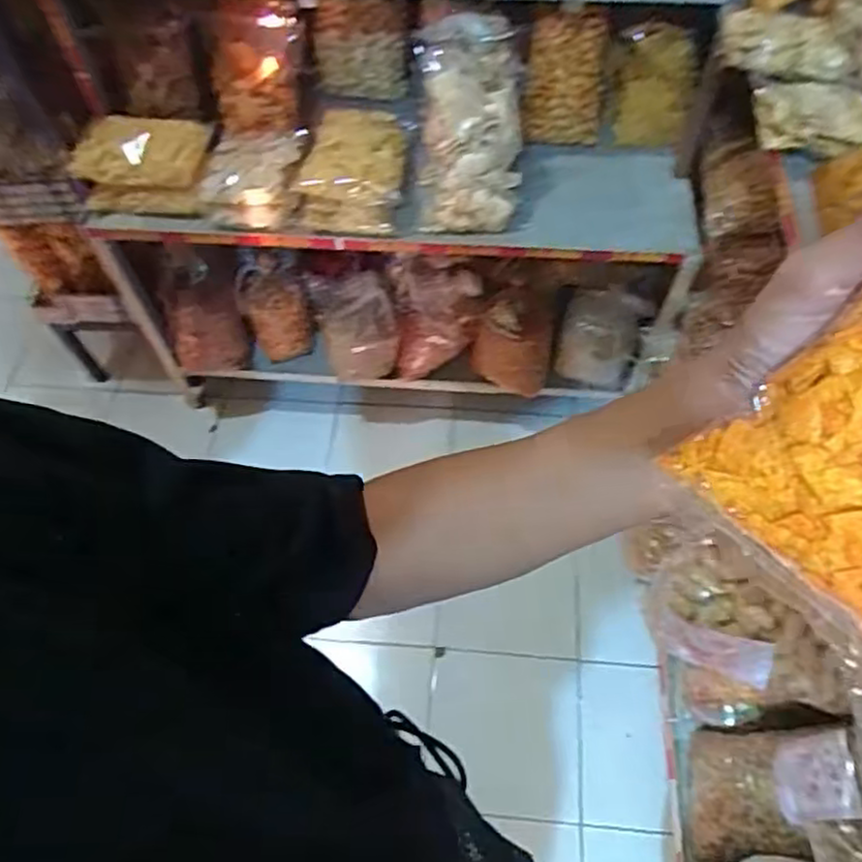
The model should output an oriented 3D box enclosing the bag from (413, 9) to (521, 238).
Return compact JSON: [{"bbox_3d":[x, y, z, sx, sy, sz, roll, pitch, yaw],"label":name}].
[{"bbox_3d":[0.063,-0.507,1.170,0.167,0.103,0.327,0,103,2],"label":"bag"}]

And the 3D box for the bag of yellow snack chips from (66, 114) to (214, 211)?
[{"bbox_3d":[-0.497,-0.466,1.216,0.217,0.106,0.122,4,59,5],"label":"bag of yellow snack chips"}]

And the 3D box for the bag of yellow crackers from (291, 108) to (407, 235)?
[{"bbox_3d":[-0.135,-0.451,1.196,0.174,0.100,0.197,-2,59,1],"label":"bag of yellow crackers"}]

